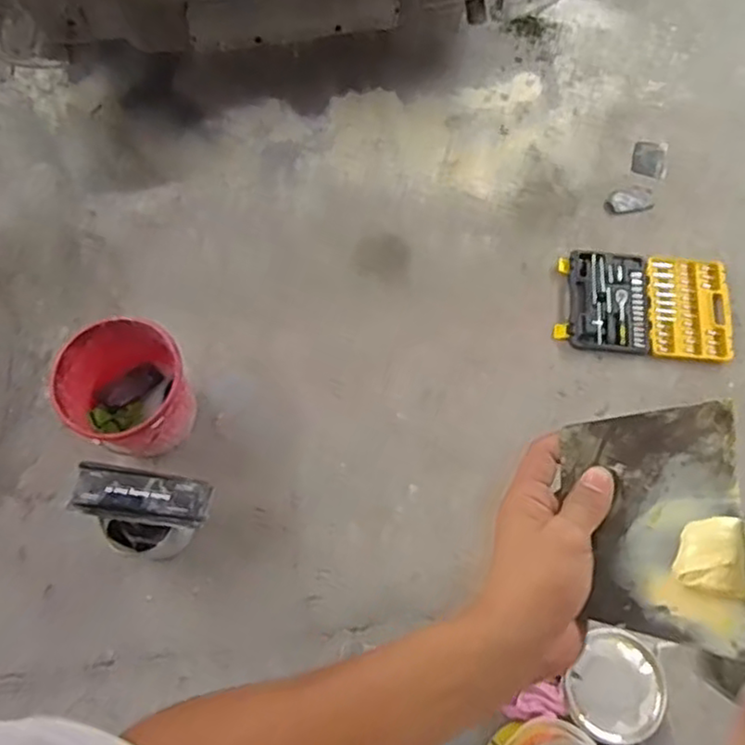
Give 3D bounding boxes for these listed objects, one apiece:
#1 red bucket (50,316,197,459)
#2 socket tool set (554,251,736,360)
[{"bbox_3d":[-0.524,0.049,1.468,0.252,0.244,0.250,0,67,-1],"label":"red bucket"},{"bbox_3d":[0.704,-0.180,1.743,0.432,0.039,0.290,7,67,2],"label":"socket tool set"}]

